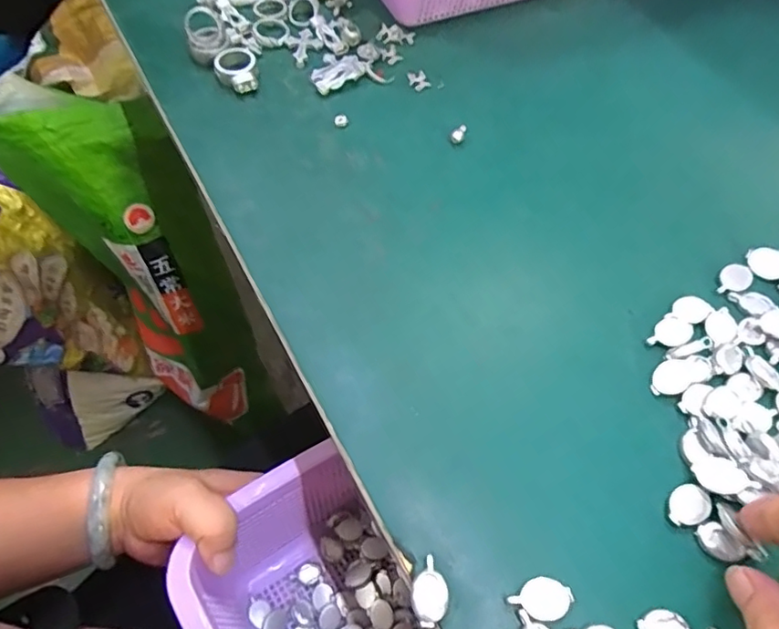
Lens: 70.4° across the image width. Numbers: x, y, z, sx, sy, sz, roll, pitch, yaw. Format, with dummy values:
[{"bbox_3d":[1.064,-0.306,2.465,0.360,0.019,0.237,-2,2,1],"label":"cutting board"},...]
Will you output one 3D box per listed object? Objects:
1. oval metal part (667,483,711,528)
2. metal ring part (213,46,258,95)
[{"bbox_3d":[0.122,0.078,0.225,0.018,0.004,0.014,-26,64,-15],"label":"oval metal part"},{"bbox_3d":[-0.096,-0.153,0.345,0.025,0.012,0.034,-11,61,-7],"label":"metal ring part"}]

